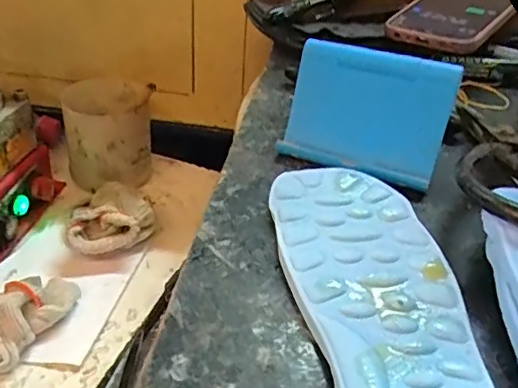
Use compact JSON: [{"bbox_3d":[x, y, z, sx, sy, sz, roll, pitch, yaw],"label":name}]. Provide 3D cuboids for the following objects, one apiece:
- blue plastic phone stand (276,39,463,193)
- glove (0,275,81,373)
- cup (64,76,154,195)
[{"bbox_3d":[0.066,-0.051,0.343,0.095,0.075,0.012,17,5,20],"label":"blue plastic phone stand"},{"bbox_3d":[-0.199,0.096,0.442,0.058,0.044,0.108,19,39,19],"label":"glove"},{"bbox_3d":[-0.170,-0.068,0.629,0.095,0.093,0.094,-7,38,-15],"label":"cup"}]

